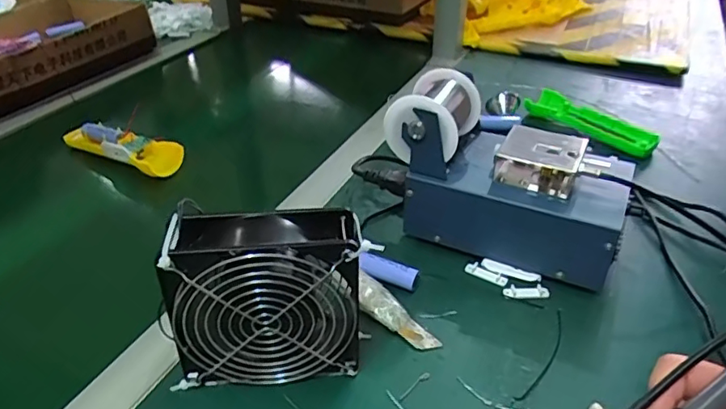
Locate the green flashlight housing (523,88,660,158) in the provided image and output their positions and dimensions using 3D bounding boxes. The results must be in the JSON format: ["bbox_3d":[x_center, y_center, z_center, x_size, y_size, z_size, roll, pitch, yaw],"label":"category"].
[{"bbox_3d":[0.287,-0.105,0.696,0.162,0.034,0.041,29,43,34],"label":"green flashlight housing"}]

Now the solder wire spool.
[{"bbox_3d":[0.063,-0.080,0.498,0.067,0.061,0.075,16,37,20],"label":"solder wire spool"}]

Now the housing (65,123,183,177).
[{"bbox_3d":[-0.283,-0.069,0.651,0.158,0.026,0.048,18,38,23],"label":"housing"}]

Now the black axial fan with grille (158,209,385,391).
[{"bbox_3d":[-0.064,0.064,0.375,0.122,0.119,0.053,-2,35,-6],"label":"black axial fan with grille"}]

